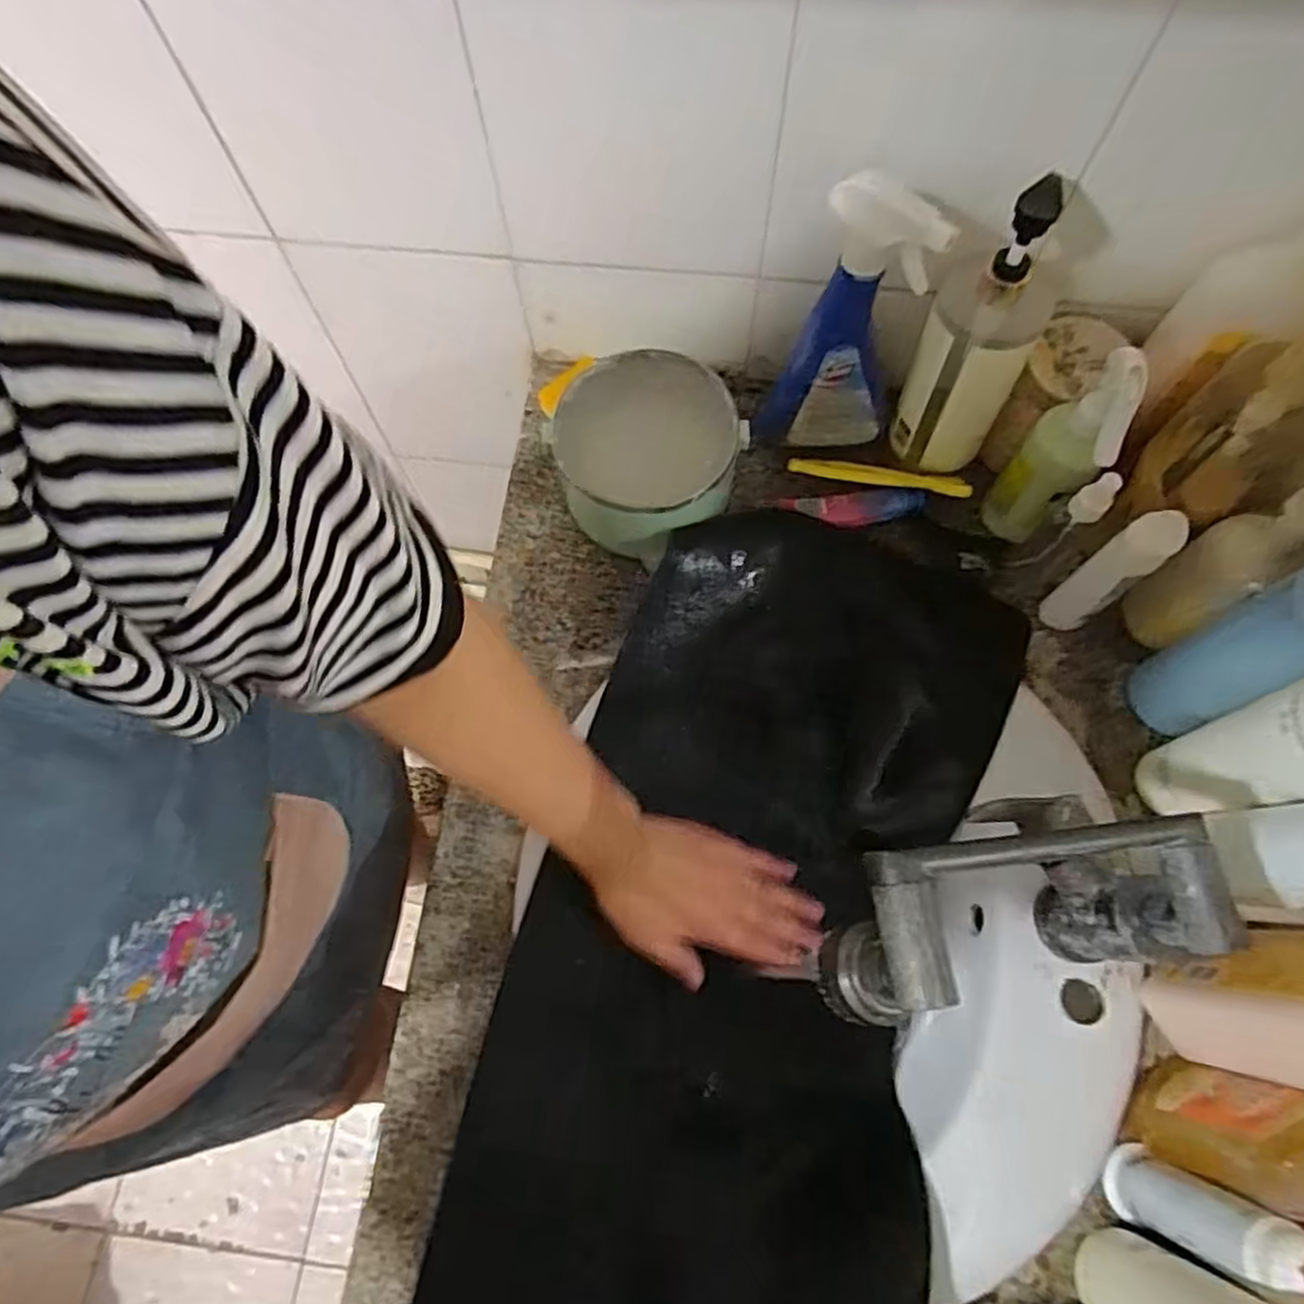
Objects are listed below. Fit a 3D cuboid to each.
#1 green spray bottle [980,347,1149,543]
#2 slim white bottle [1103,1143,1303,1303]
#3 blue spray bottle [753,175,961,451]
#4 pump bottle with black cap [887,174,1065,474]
[{"bbox_3d":[0.303,-0.147,0.570,0.055,0.175,0.048,37,74,13],"label":"green spray bottle"},{"bbox_3d":[0.304,0.311,0.417,0.030,0.155,0.036,32,73,11],"label":"slim white bottle"},{"bbox_3d":[0.138,-0.233,0.561,0.100,0.230,0.043,20,71,7],"label":"blue spray bottle"},{"bbox_3d":[0.246,-0.236,0.574,0.083,0.217,0.088,21,71,8],"label":"pump bottle with black cap"}]

